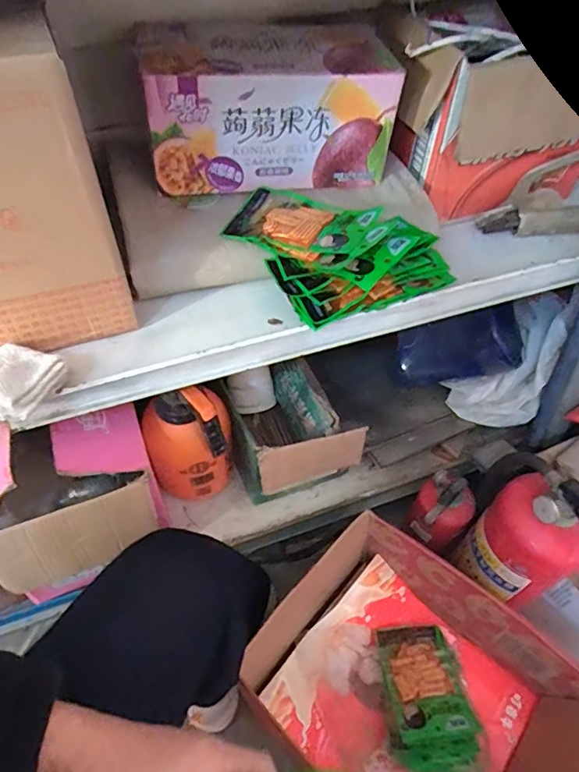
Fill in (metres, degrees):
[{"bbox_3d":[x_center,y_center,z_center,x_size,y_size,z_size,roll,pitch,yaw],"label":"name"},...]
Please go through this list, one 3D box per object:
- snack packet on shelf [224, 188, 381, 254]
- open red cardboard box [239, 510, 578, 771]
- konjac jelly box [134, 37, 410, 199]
[{"bbox_3d":[0.013,-0.198,0.607,0.162,0.028,0.102,23,53,17],"label":"snack packet on shelf"},{"bbox_3d":[0.170,0.422,0.705,0.394,0.172,0.316,31,56,22],"label":"open red cardboard box"},{"bbox_3d":[-0.023,-0.333,0.631,0.289,0.151,0.106,-11,51,-11],"label":"konjac jelly box"}]

